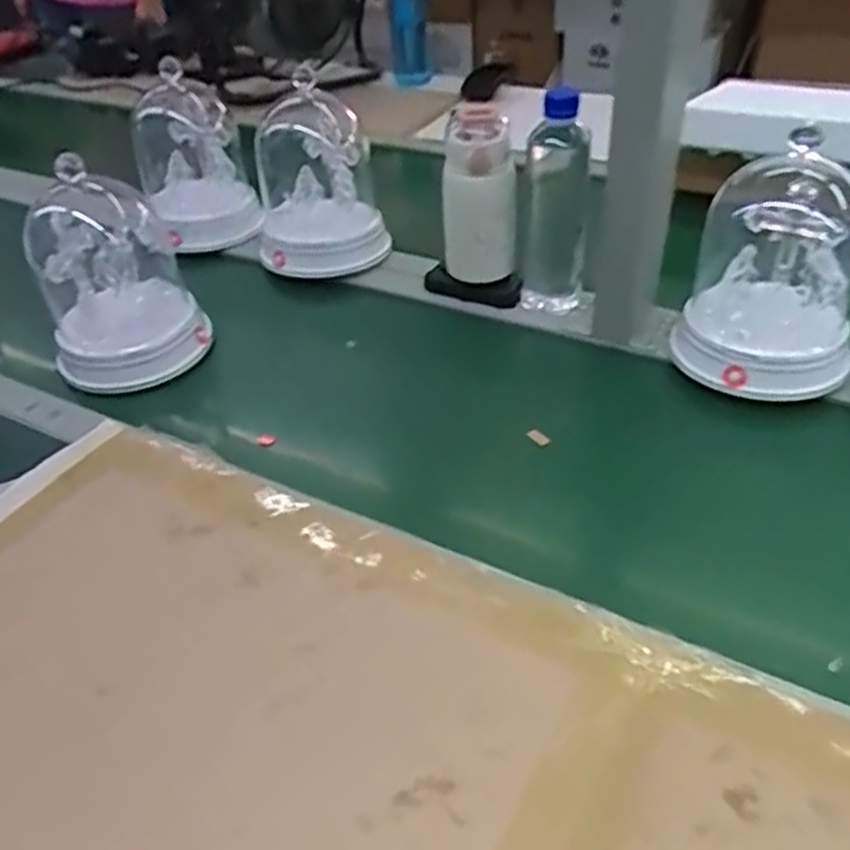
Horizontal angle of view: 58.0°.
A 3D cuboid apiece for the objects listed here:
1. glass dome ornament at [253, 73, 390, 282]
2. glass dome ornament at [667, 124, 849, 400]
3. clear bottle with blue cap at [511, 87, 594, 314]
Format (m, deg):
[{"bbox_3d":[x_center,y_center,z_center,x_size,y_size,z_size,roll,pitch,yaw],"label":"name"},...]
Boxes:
[{"bbox_3d":[-0.127,-0.281,0.858,0.148,0.189,0.126,-10,41,-5],"label":"glass dome ornament"},{"bbox_3d":[0.296,-0.123,0.646,0.146,0.165,0.122,14,45,21],"label":"glass dome ornament"},{"bbox_3d":[0.125,-0.208,0.744,0.059,0.209,0.066,-10,41,-5],"label":"clear bottle with blue cap"}]

